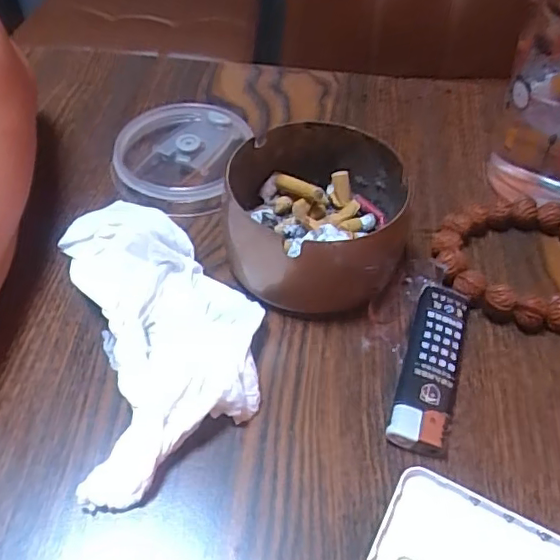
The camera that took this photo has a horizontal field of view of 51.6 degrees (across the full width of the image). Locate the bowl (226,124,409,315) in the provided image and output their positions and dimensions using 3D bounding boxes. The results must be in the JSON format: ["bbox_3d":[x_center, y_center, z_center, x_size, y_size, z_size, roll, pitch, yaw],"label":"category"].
[{"bbox_3d":[0.017,-0.030,0.281,0.086,0.047,0.080,2,50,-2],"label":"bowl"}]

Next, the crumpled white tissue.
[{"bbox_3d":[-0.050,0.020,0.252,0.076,0.023,0.135,-10,52,-11],"label":"crumpled white tissue"}]

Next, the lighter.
[{"bbox_3d":[0.066,0.036,0.252,0.024,0.011,0.082,17,52,10],"label":"lighter"}]

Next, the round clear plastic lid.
[{"bbox_3d":[-0.057,-0.073,0.334,0.067,0.017,0.075,14,51,8],"label":"round clear plastic lid"}]

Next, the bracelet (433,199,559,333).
[{"bbox_3d":[0.123,-0.008,0.289,0.086,0.015,0.074,-9,52,-10],"label":"bracelet"}]

